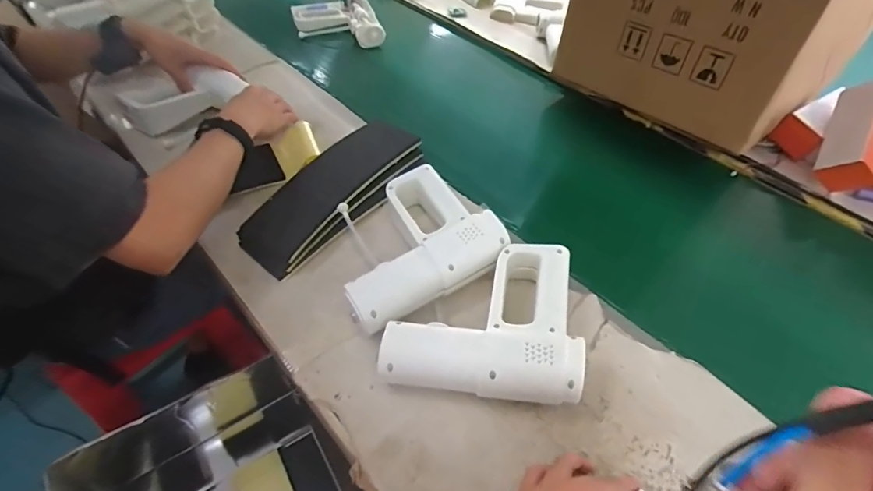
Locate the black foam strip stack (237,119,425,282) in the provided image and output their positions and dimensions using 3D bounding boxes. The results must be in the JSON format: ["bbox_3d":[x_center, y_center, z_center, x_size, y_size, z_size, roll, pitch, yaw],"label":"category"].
[{"bbox_3d":[-0.148,-0.083,0.688,0.124,0.054,0.319,25,54,20],"label":"black foam strip stack"}]

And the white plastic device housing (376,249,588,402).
[{"bbox_3d":[0.054,0.081,0.522,0.203,0.061,0.184,6,50,4],"label":"white plastic device housing"}]

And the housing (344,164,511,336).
[{"bbox_3d":[-0.041,-0.001,0.599,0.213,0.070,0.190,-28,55,-22],"label":"housing"}]

